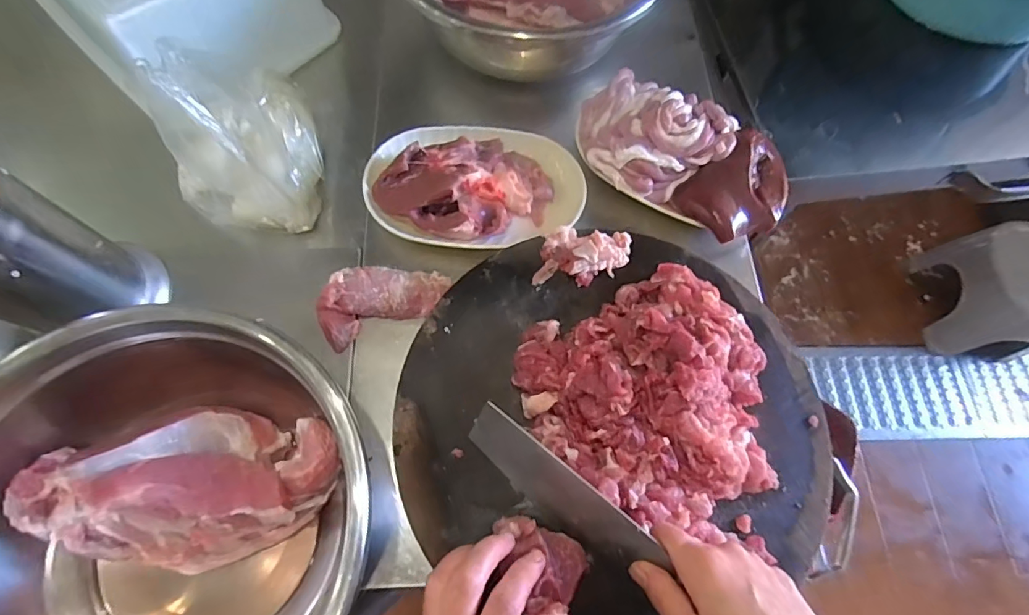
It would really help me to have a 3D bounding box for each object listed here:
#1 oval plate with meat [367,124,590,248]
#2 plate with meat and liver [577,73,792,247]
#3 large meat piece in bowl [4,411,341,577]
[{"bbox_3d":[-0.041,-0.128,0.496,0.216,0.041,0.141,15,68,3],"label":"oval plate with meat"},{"bbox_3d":[0.169,-0.161,0.498,0.221,0.055,0.126,33,70,10],"label":"plate with meat and liver"},{"bbox_3d":[-0.231,0.133,0.353,0.204,0.076,0.104,-15,70,-9],"label":"large meat piece in bowl"}]

